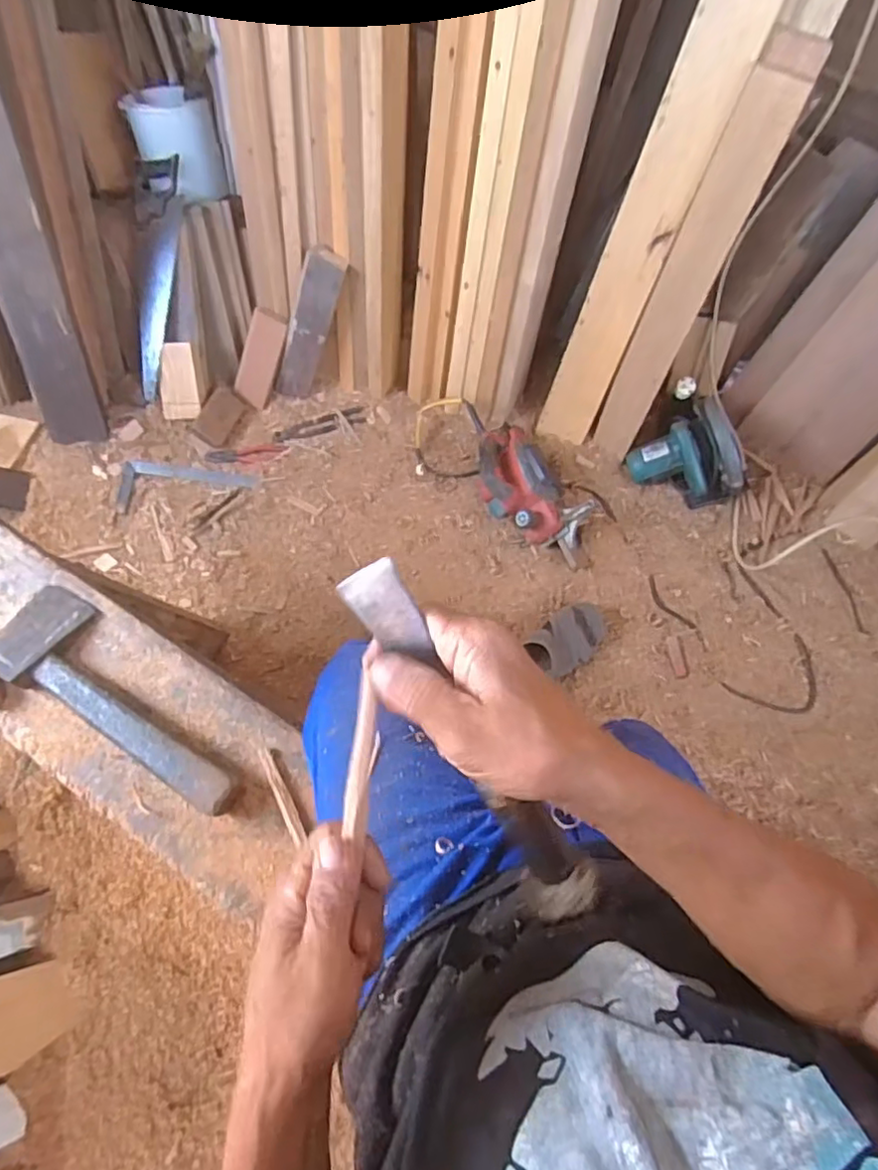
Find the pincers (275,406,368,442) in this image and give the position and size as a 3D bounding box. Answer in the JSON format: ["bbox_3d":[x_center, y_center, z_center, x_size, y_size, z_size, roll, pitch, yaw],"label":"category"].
[{"bbox_3d":[-0.284,-0.380,1.474,0.217,0.013,0.045,-15,71,-4],"label":"pincers"}]

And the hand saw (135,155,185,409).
[{"bbox_3d":[-0.627,-0.662,1.363,0.088,0.037,0.479,16,110,7],"label":"hand saw"}]

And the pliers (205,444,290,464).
[{"bbox_3d":[-0.451,-0.306,1.456,0.186,0.015,0.042,-10,71,-2],"label":"pliers"}]

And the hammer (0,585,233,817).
[{"bbox_3d":[-0.344,0.113,0.665,0.338,0.038,0.107,30,74,11],"label":"hammer"}]

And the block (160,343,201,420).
[{"bbox_3d":[-0.599,-0.470,1.431,0.082,0.017,0.169,4,103,3],"label":"block"}]

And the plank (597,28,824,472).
[{"bbox_3d":[0.437,-0.524,1.111,0.091,0.710,0.049,26,51,10],"label":"plank"}]

